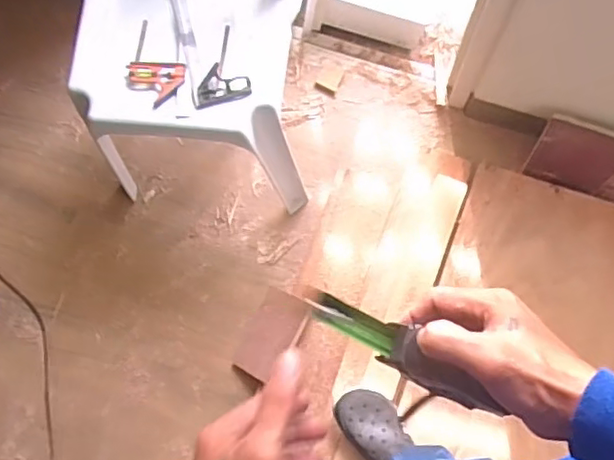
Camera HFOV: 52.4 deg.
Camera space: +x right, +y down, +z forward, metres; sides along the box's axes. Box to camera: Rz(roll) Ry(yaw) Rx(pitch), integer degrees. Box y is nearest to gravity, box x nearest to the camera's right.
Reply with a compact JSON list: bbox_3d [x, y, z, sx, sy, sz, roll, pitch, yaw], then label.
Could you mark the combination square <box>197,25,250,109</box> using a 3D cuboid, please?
[{"bbox_3d":[-0.162,-0.282,1.085,0.096,0.014,0.136,-20,77,-1],"label":"combination square"}]

